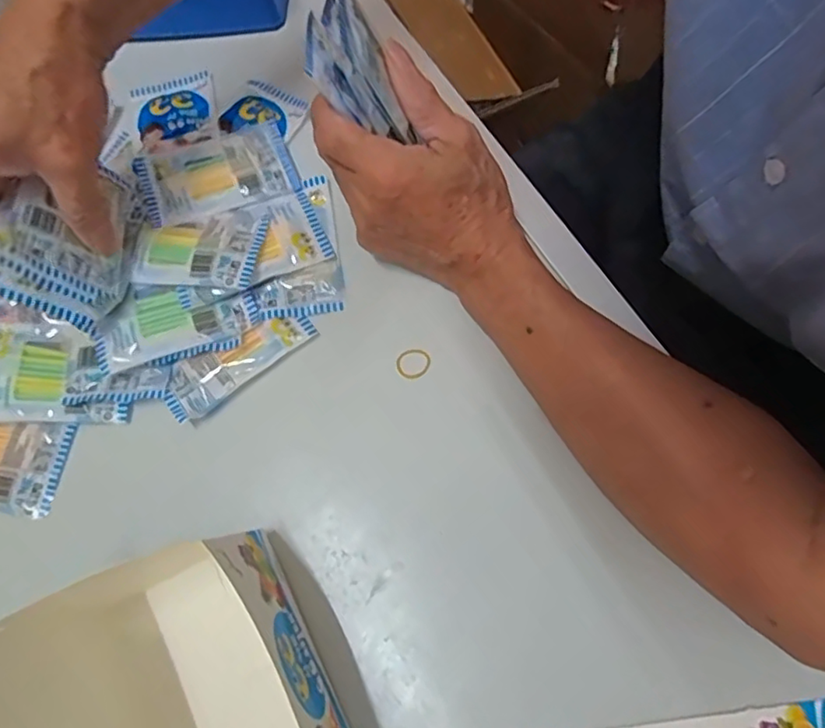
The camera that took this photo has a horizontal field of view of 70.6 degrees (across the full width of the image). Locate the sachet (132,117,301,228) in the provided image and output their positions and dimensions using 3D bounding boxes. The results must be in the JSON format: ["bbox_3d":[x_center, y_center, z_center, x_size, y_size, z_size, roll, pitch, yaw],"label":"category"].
[{"bbox_3d":[-0.137,-0.134,0.406,0.102,0.007,0.063,-22,71,-1],"label":"sachet"}]

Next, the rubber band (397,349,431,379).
[{"bbox_3d":[0.001,-0.001,0.364,0.021,0.004,0.020,-35,72,-6],"label":"rubber band"}]

